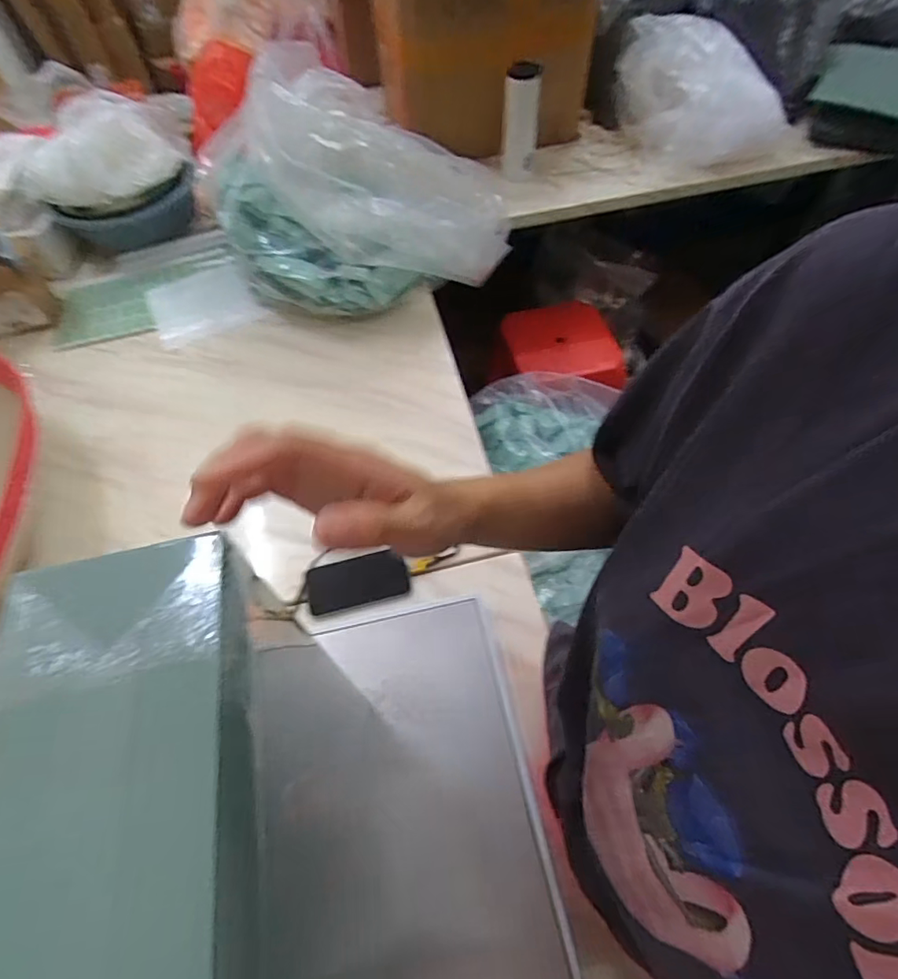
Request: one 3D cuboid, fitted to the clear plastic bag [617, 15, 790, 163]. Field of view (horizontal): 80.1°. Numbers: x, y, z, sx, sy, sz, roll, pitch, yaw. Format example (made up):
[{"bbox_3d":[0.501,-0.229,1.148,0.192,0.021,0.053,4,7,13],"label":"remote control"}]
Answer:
[{"bbox_3d":[0.584,-0.950,1.264,0.320,0.176,0.338,-26,61,-12],"label":"clear plastic bag"}]

